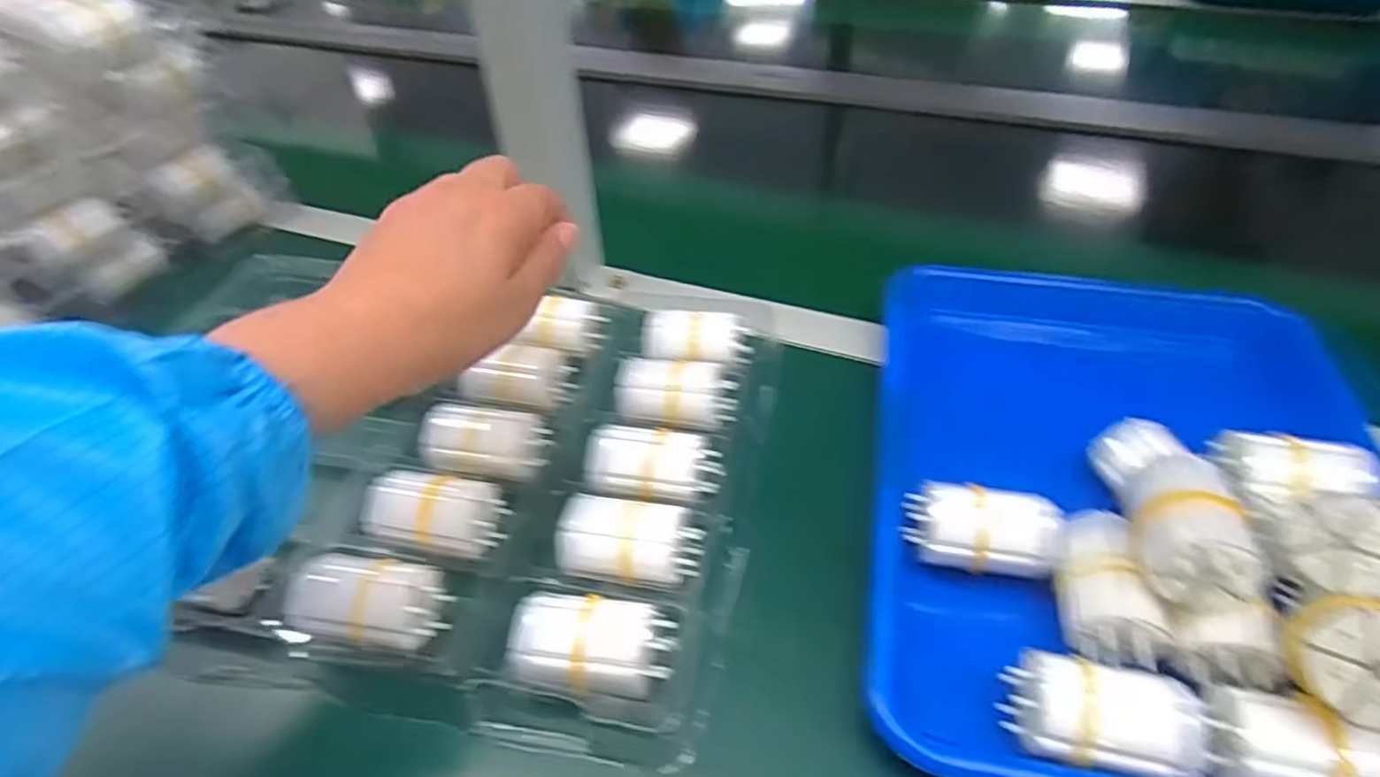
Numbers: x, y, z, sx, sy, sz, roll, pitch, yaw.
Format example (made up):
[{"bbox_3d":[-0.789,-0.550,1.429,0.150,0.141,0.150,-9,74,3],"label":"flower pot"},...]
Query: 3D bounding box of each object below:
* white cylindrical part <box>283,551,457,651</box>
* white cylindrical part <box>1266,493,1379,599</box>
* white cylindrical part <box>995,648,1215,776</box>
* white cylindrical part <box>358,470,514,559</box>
[{"bbox_3d":[-0.149,0.097,0.326,0.065,0.033,0.036,4,43,8],"label":"white cylindrical part"},{"bbox_3d":[0.270,0.063,0.280,0.058,0.039,0.043,8,3,-24],"label":"white cylindrical part"},{"bbox_3d":[0.158,0.126,0.273,0.066,0.030,0.034,6,44,11],"label":"white cylindrical part"},{"bbox_3d":[-0.132,0.062,0.365,0.065,0.028,0.037,5,43,9],"label":"white cylindrical part"}]

